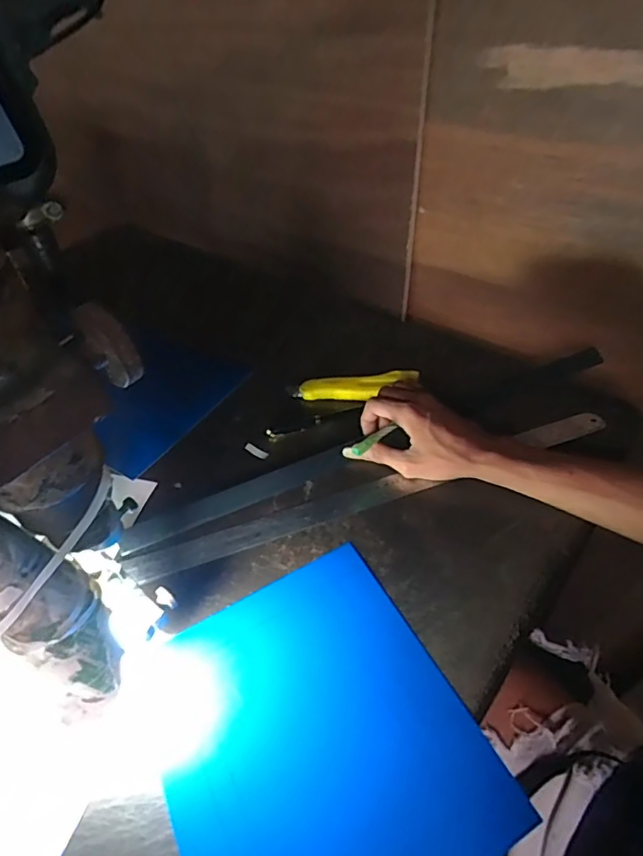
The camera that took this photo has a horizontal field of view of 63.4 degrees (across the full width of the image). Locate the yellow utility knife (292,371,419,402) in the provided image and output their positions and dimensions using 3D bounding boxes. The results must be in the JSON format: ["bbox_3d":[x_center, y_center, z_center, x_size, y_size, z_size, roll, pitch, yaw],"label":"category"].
[{"bbox_3d":[0.041,-0.050,0.617,0.143,0.024,0.023,-1,43,4],"label":"yellow utility knife"}]

